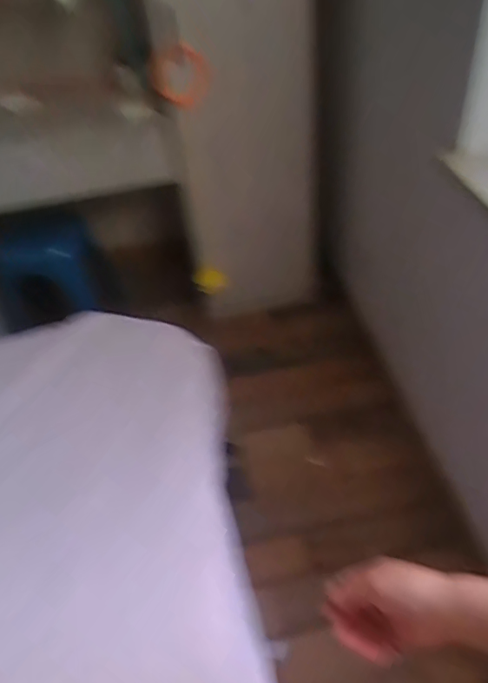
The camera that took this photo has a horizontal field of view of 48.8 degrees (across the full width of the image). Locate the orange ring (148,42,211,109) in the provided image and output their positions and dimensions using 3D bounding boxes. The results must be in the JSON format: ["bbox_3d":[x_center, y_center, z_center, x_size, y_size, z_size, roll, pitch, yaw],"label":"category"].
[{"bbox_3d":[-0.187,-0.758,1.540,0.189,0.179,0.032,9,43,17],"label":"orange ring"}]

